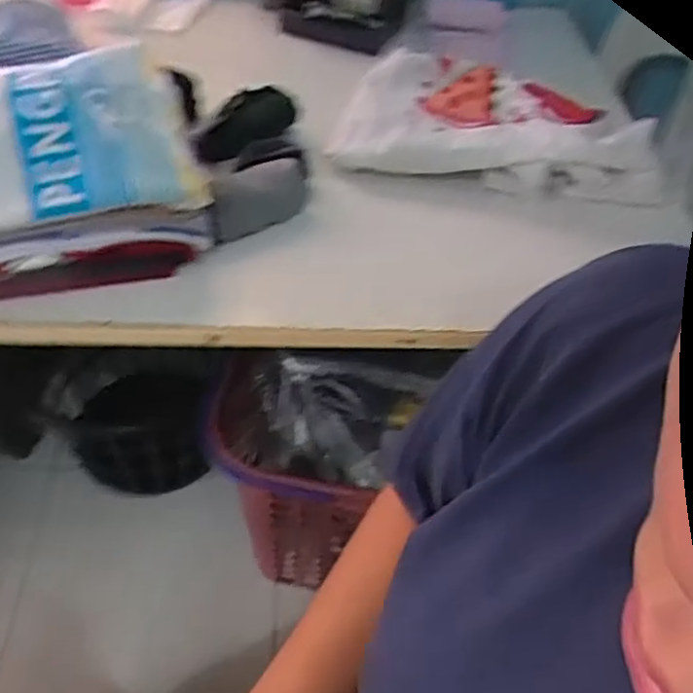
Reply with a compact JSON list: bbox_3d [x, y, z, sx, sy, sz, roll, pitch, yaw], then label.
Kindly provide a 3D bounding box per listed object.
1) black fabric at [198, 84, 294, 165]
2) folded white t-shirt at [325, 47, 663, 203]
[{"bbox_3d":[-0.103,-0.230,0.741,0.051,0.043,0.115,27,50,18],"label":"black fabric"},{"bbox_3d":[0.157,-0.238,0.751,0.309,0.064,0.170,12,47,5],"label":"folded white t-shirt"}]

